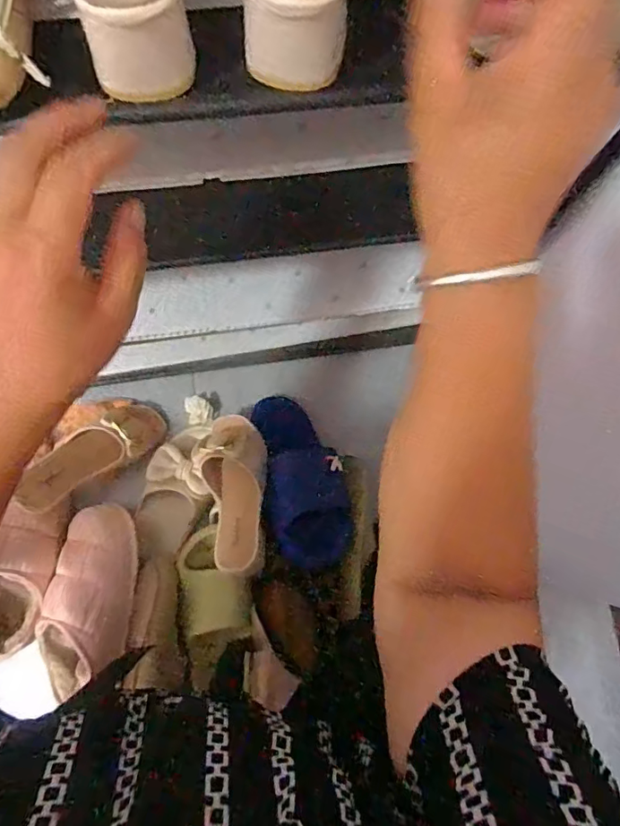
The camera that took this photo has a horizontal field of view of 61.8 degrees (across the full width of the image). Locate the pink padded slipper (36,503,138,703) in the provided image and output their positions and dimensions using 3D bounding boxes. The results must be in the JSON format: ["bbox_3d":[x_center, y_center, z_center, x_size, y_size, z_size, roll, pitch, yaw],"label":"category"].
[{"bbox_3d":[-0.295,0.250,0.700,0.125,0.092,0.246,14,79,1],"label":"pink padded slipper"}]

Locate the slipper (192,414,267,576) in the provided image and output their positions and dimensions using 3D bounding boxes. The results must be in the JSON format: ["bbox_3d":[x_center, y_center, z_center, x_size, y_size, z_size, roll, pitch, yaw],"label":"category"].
[{"bbox_3d":[-0.105,0.103,0.689,0.093,0.054,0.208,-1,79,-2],"label":"slipper"}]

